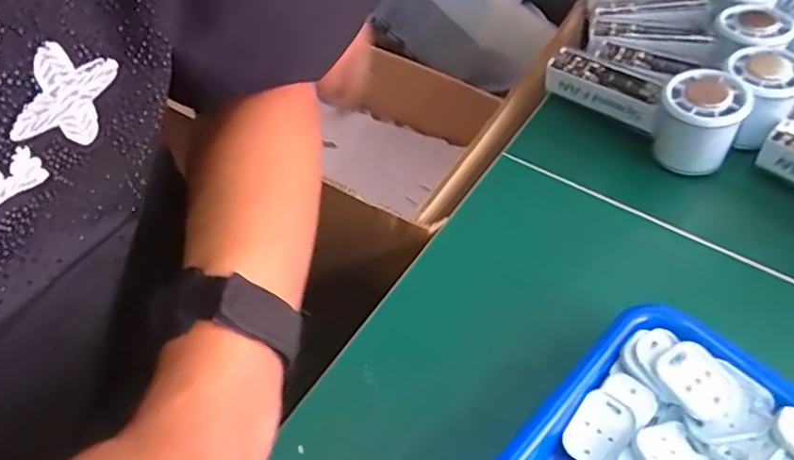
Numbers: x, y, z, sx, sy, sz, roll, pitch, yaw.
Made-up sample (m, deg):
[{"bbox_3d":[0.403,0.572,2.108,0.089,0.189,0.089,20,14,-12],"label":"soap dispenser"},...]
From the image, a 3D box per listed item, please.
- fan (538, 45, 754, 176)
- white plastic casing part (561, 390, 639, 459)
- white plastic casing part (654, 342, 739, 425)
[{"bbox_3d":[0.188,-0.104,0.453,0.154,0.064,0.062,36,61,25],"label":"fan"},{"bbox_3d":[0.109,0.109,0.312,0.030,0.012,0.038,35,60,24],"label":"white plastic casing part"},{"bbox_3d":[0.162,0.081,0.313,0.031,0.010,0.039,-27,57,-19],"label":"white plastic casing part"}]

